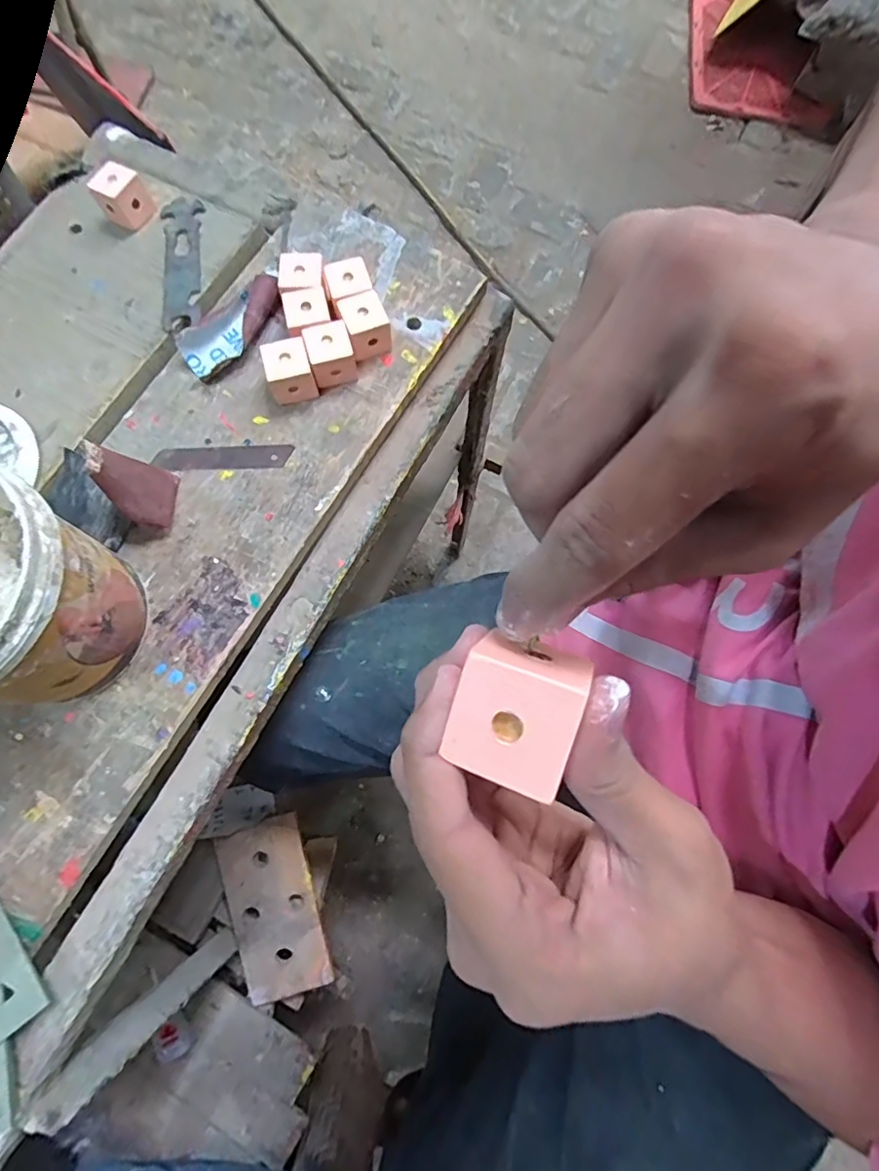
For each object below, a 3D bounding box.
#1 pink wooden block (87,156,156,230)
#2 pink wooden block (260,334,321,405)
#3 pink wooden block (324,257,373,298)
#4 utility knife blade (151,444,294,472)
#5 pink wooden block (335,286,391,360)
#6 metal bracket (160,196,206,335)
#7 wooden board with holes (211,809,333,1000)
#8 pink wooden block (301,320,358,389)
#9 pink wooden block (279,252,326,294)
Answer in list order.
[{"bbox_3d":[-0.259,-0.318,0.447,0.030,0.035,0.032,23,74,6],"label":"pink wooden block"},{"bbox_3d":[-0.109,-0.154,0.400,0.031,0.032,0.032,-17,74,-6],"label":"pink wooden block"},{"bbox_3d":[-0.068,-0.223,0.417,0.031,0.031,0.029,-14,74,-5],"label":"pink wooden block"},{"bbox_3d":[-0.158,-0.094,0.400,0.098,0.004,0.018,-2,73,-2],"label":"utility knife blade"},{"bbox_3d":[-0.055,-0.192,0.410,0.030,0.033,0.037,-19,74,-7],"label":"pink wooden block"},{"bbox_3d":[-0.209,-0.261,0.443,0.032,0.006,0.134,-6,73,-3],"label":"metal bracket"},{"bbox_3d":[-0.181,0.353,0.598,0.092,0.015,0.190,-12,90,-5],"label":"wooden board with holes"},{"bbox_3d":[-0.080,-0.168,0.404,0.031,0.033,0.032,-17,74,-6],"label":"pink wooden block"},{"bbox_3d":[-0.102,-0.228,0.419,0.033,0.031,0.035,-5,73,-3],"label":"pink wooden block"}]

